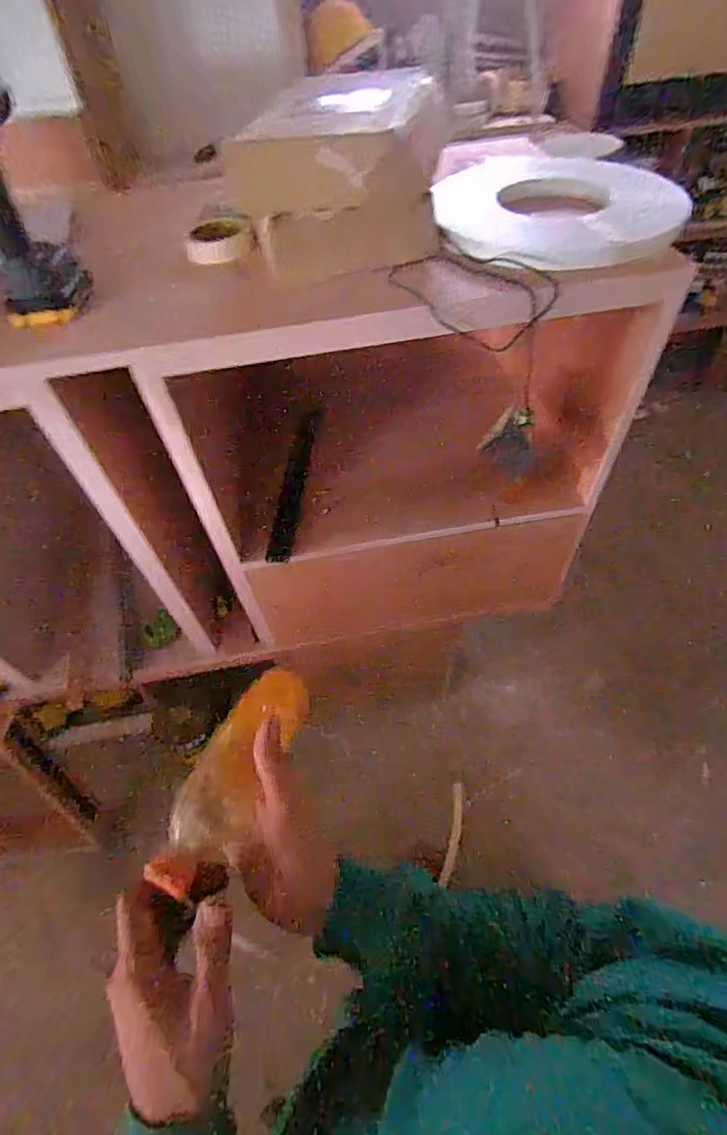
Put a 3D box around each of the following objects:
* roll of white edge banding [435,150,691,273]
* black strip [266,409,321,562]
[{"bbox_3d":[0.266,-0.512,0.708,0.321,0.035,0.347,4,53,7],"label":"roll of white edge banding"},{"bbox_3d":[-0.115,-0.123,0.813,0.031,0.265,0.029,33,31,25],"label":"black strip"}]

